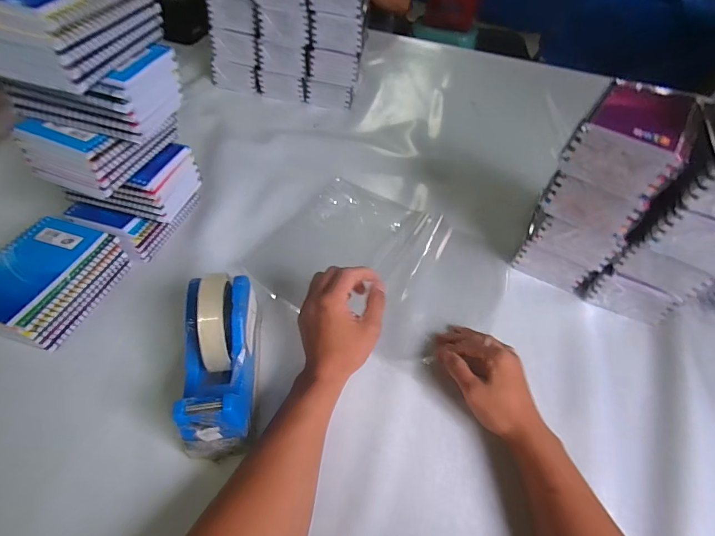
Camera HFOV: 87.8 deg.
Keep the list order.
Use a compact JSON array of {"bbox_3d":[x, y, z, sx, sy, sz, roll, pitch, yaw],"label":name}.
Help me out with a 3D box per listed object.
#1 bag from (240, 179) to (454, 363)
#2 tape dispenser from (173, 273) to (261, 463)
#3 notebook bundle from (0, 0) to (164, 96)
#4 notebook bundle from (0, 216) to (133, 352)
[{"bbox_3d":[0.007,-0.022,0.523,0.254,0.018,0.245,22,53,16],"label":"bag"},{"bbox_3d":[-0.127,0.080,0.349,0.055,0.117,0.159,-1,50,-8],"label":"tape dispenser"},{"bbox_3d":[-0.253,-0.223,0.328,0.089,0.062,0.131,15,50,6],"label":"notebook bundle"},{"bbox_3d":[-0.344,0.016,0.415,0.095,0.064,0.138,17,50,7],"label":"notebook bundle"}]

